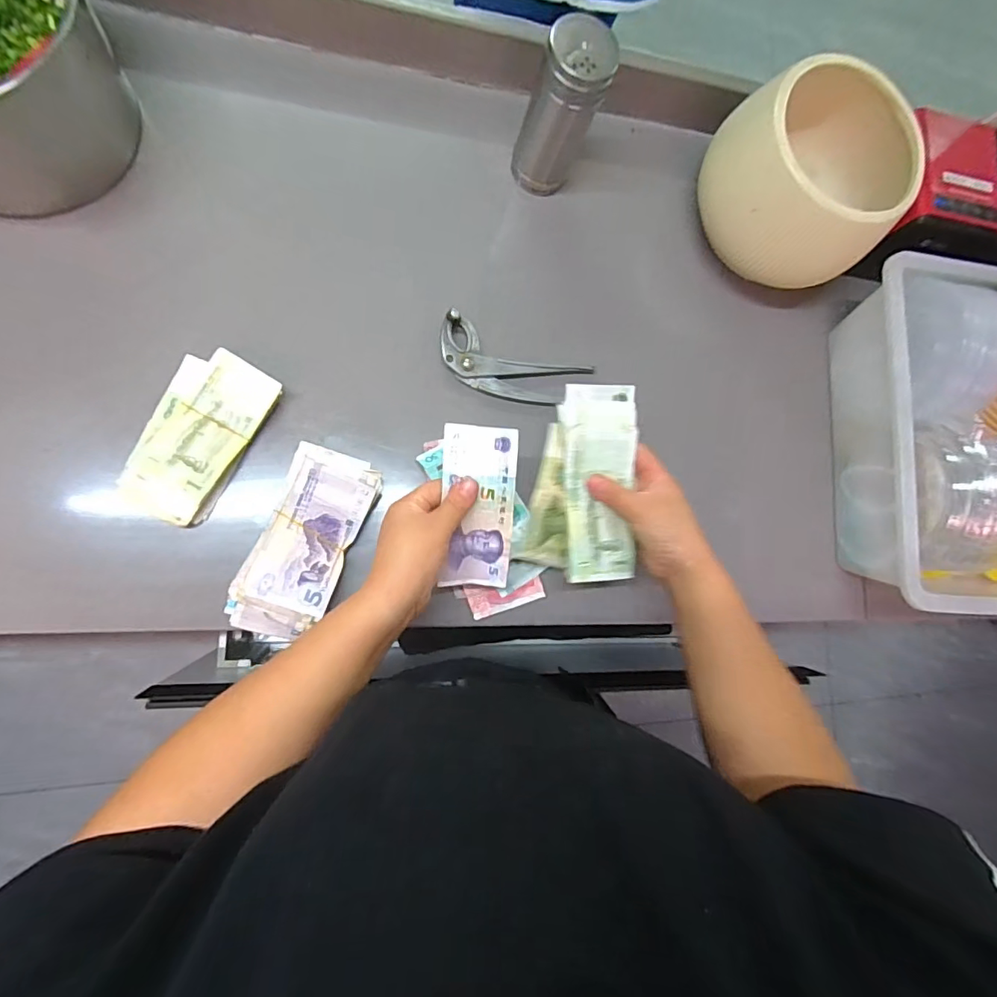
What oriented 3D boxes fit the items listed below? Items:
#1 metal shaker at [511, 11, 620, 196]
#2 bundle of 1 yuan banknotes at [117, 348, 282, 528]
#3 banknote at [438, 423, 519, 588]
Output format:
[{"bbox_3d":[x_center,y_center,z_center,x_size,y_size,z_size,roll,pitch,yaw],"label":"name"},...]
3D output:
[{"bbox_3d":[0.056,-0.350,0.463,0.058,0.138,0.057,1,84,-13],"label":"metal shaker"},{"bbox_3d":[-0.262,-0.055,0.434,0.082,0.022,0.148,30,79,-9],"label":"bundle of 1 yuan banknotes"},{"bbox_3d":[-0.016,0.007,0.414,0.059,0.010,0.129,1,95,-9],"label":"banknote"}]

